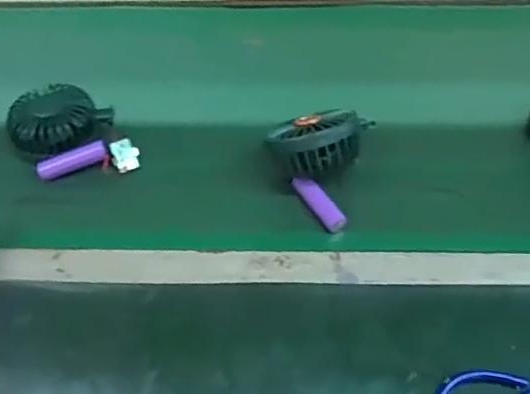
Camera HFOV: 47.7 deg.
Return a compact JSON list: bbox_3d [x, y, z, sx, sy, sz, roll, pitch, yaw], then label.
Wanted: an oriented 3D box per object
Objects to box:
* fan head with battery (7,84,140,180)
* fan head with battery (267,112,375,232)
[{"bbox_3d":[-0.194,-0.063,0.594,0.088,0.043,0.126,-33,58,-22],"label":"fan head with battery"},{"bbox_3d":[0.055,-0.033,0.541,0.072,0.077,0.094,-35,59,-23],"label":"fan head with battery"}]

